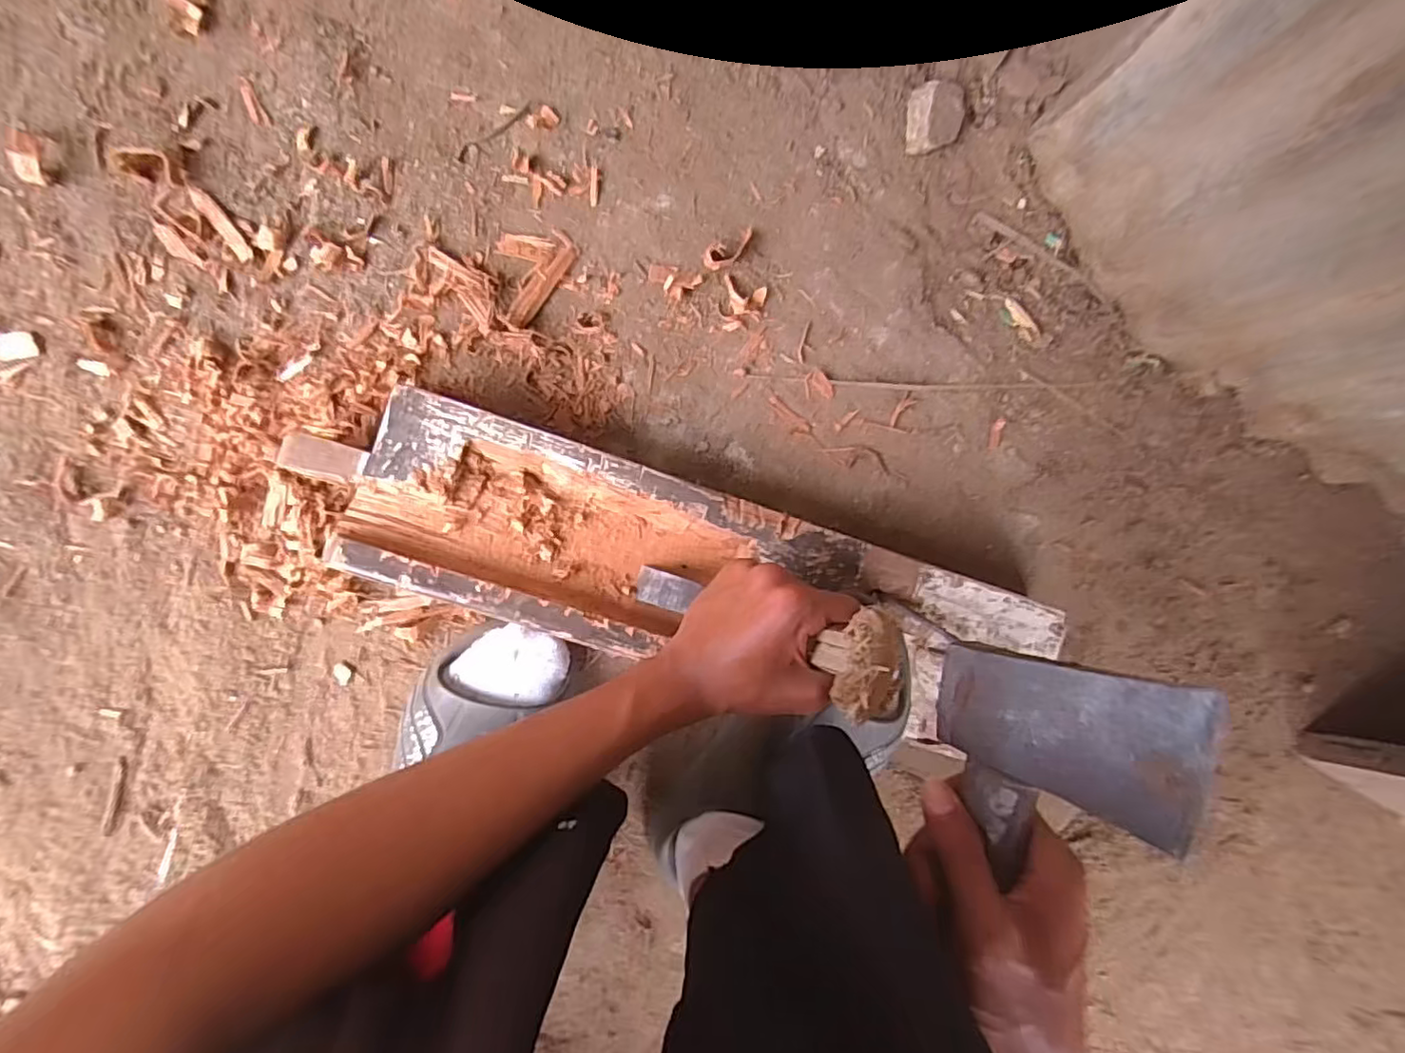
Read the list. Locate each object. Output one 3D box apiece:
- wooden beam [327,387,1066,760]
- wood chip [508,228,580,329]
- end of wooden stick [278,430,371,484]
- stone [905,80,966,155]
[{"bbox_3d":[0.013,0.044,0.498,0.523,0.061,0.129,18,90,-10],"label":"wooden beam"},{"bbox_3d":[-0.126,-0.192,0.494,0.024,0.004,0.078,33,88,-9],"label":"wood chip"},{"bbox_3d":[-0.254,-0.046,0.424,0.052,0.011,0.024,15,91,-10],"label":"end of wooden stick"},{"bbox_3d":[0.199,-0.345,0.532,0.059,0.022,0.050,-15,96,-8],"label":"stone"}]

